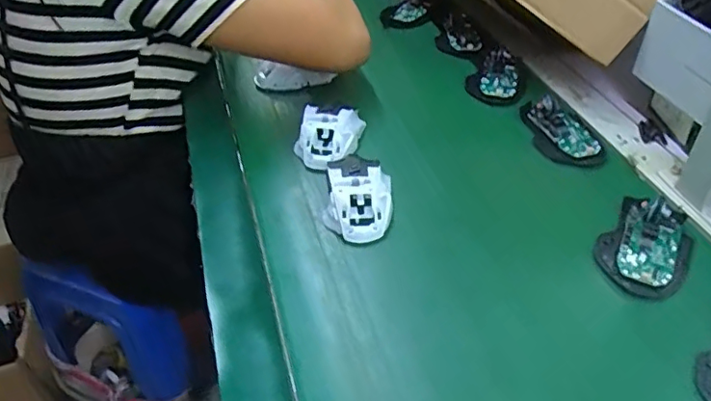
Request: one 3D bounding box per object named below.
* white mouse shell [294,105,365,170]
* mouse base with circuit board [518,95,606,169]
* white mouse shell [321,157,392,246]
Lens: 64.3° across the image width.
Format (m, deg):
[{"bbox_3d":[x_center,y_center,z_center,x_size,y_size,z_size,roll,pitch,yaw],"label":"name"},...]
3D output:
[{"bbox_3d":[-0.029,-0.075,0.630,0.062,0.041,0.083,9,44,13],"label":"white mouse shell"},{"bbox_3d":[0.231,-0.083,0.642,0.064,0.022,0.112,-13,43,-11],"label":"mouse base with circuit board"},{"bbox_3d":[0.004,-0.007,0.554,0.068,0.037,0.095,4,43,7],"label":"white mouse shell"}]

